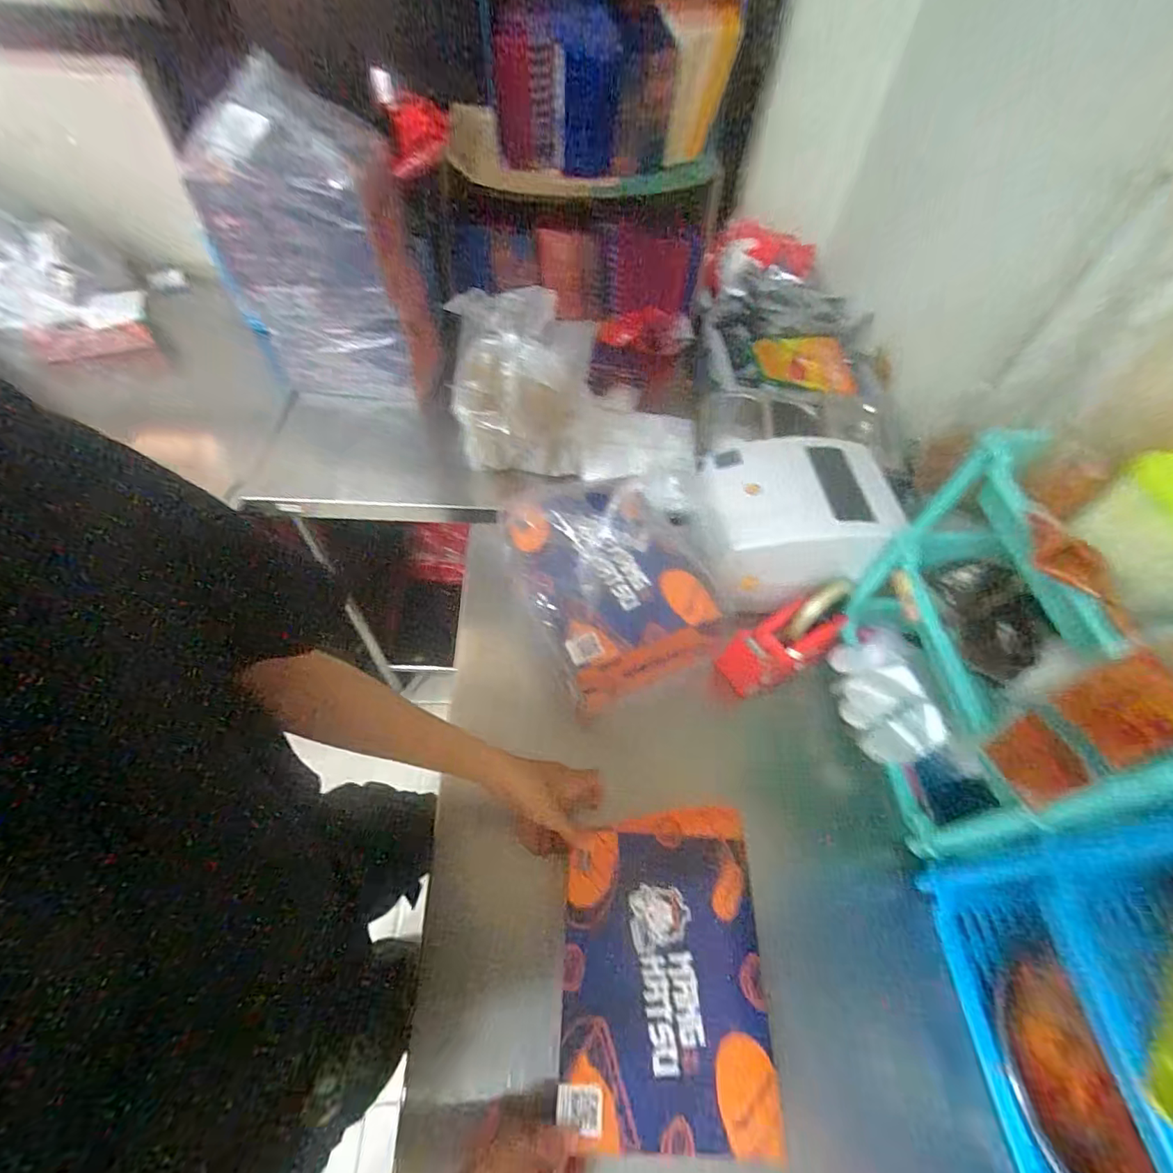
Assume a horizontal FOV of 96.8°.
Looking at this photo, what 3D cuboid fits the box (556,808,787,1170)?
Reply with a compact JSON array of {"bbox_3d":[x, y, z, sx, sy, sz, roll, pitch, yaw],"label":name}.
[{"bbox_3d":[0.067,0.321,0.448,0.168,0.014,0.235,4,55,-2],"label":"box"}]

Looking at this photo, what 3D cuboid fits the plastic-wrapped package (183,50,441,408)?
[{"bbox_3d":[-0.374,-0.451,0.745,0.228,0.363,0.124,-3,55,-6],"label":"plastic-wrapped package"}]

